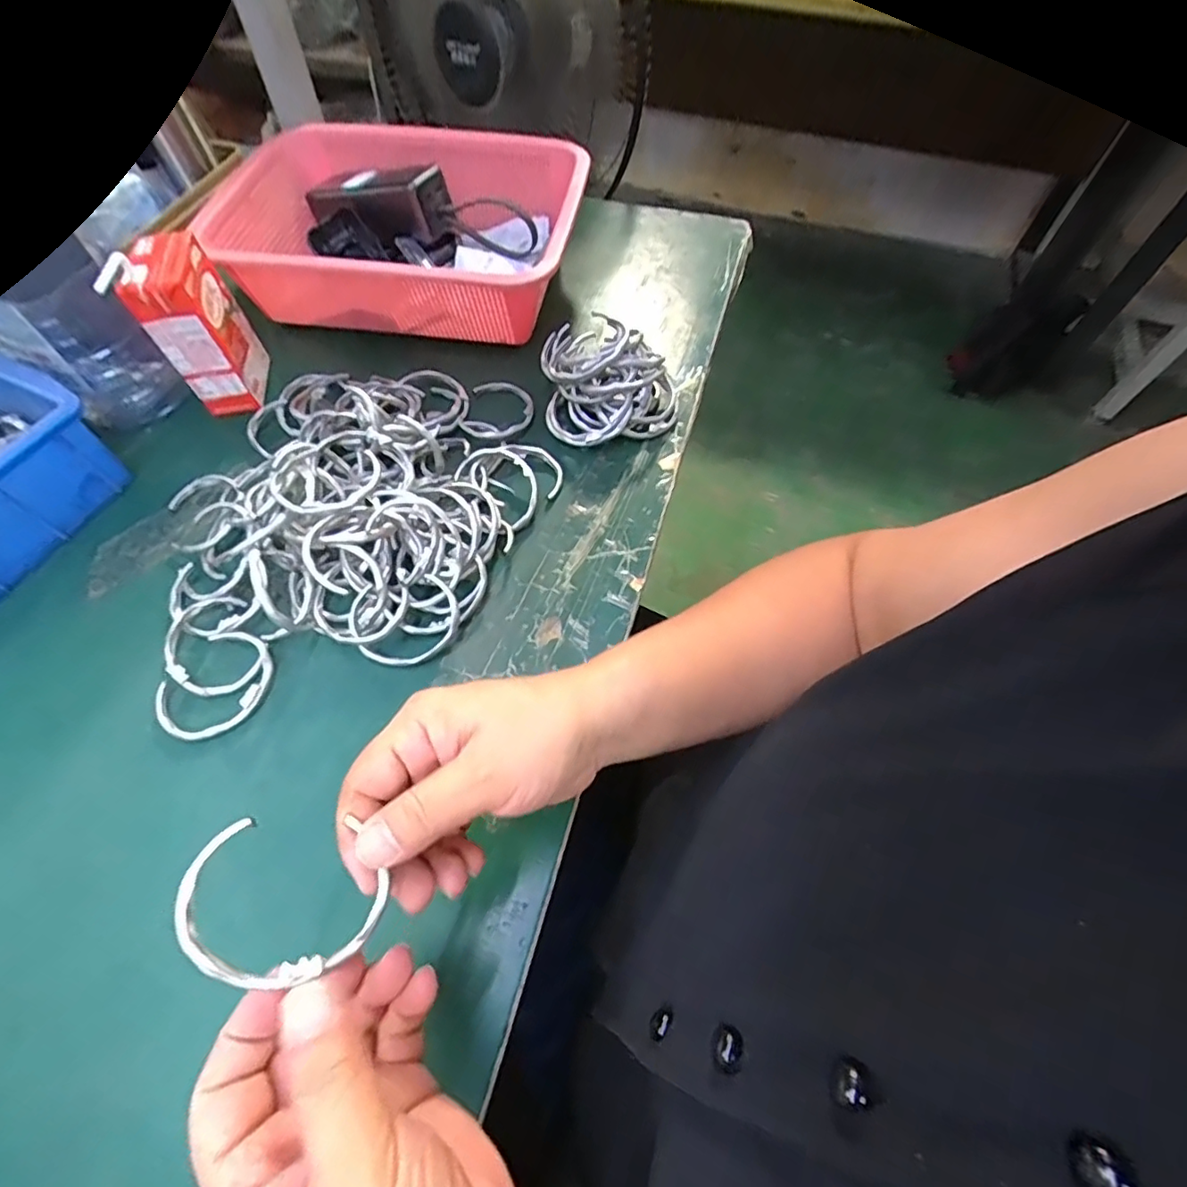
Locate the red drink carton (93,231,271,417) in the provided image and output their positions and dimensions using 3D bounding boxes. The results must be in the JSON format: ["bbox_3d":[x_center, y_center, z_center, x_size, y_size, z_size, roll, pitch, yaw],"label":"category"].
[{"bbox_3d":[-0.295,-0.200,0.429,0.044,0.110,0.075,-4,60,-3],"label":"red drink carton"}]

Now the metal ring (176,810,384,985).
[{"bbox_3d":[-0.110,0.108,0.203,0.066,0.019,0.050,-2,60,-2],"label":"metal ring"}]

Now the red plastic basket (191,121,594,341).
[{"bbox_3d":[-0.156,-0.317,0.506,0.288,0.086,0.198,11,61,6],"label":"red plastic basket"}]

